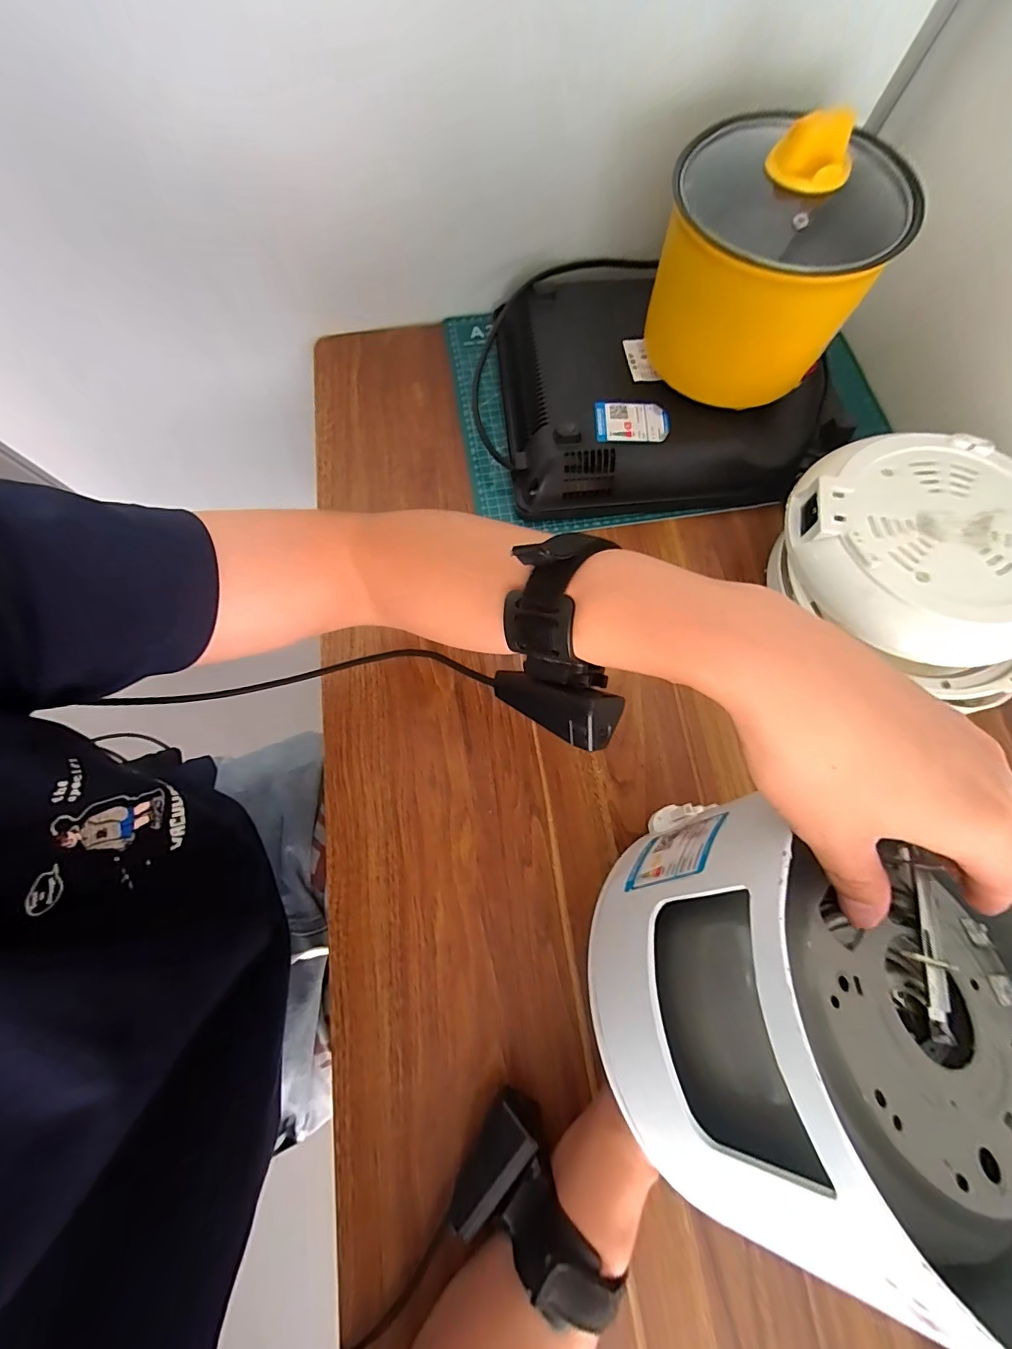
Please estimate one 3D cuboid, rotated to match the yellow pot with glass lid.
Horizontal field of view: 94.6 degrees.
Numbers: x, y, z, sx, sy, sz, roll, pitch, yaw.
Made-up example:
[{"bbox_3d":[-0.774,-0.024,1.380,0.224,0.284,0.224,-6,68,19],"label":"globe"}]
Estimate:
[{"bbox_3d":[0.205,-0.328,0.381,0.157,0.161,0.157,1,72,-2],"label":"yellow pot with glass lid"}]

